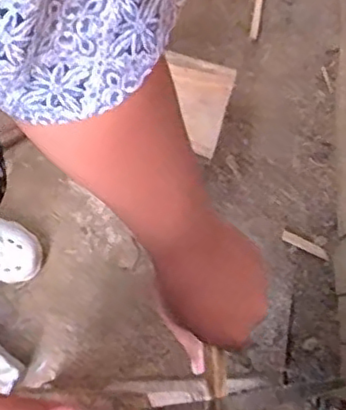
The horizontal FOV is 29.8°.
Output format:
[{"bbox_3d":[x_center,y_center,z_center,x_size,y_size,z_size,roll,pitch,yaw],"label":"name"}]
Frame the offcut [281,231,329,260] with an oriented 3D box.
[{"bbox_3d":[0.263,0.080,1.291,0.100,0.004,0.021,25,98,14],"label":"offcut"}]

